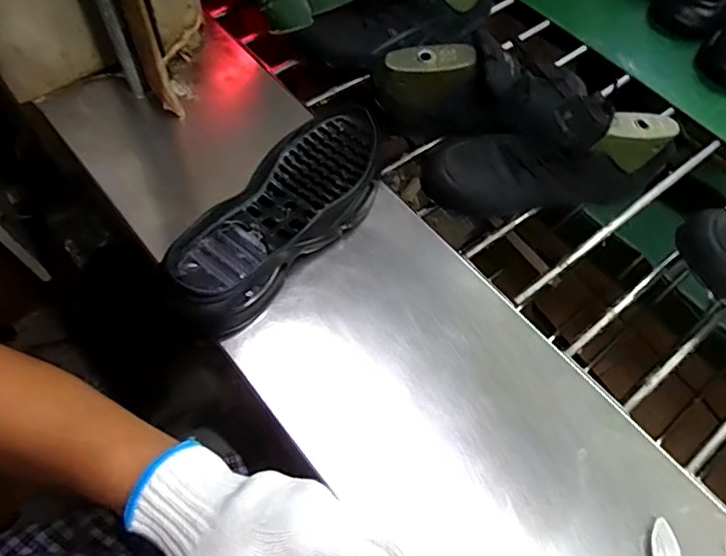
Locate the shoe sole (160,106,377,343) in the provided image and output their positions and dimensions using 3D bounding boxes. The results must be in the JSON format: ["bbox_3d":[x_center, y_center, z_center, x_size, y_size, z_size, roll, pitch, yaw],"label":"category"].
[{"bbox_3d":[-0.072,-0.063,0.522,0.109,0.048,0.284,31,64,13],"label":"shoe sole"}]

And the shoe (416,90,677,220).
[{"bbox_3d":[0.191,-0.136,0.561,0.250,0.112,0.089,-10,62,-9],"label":"shoe"}]

